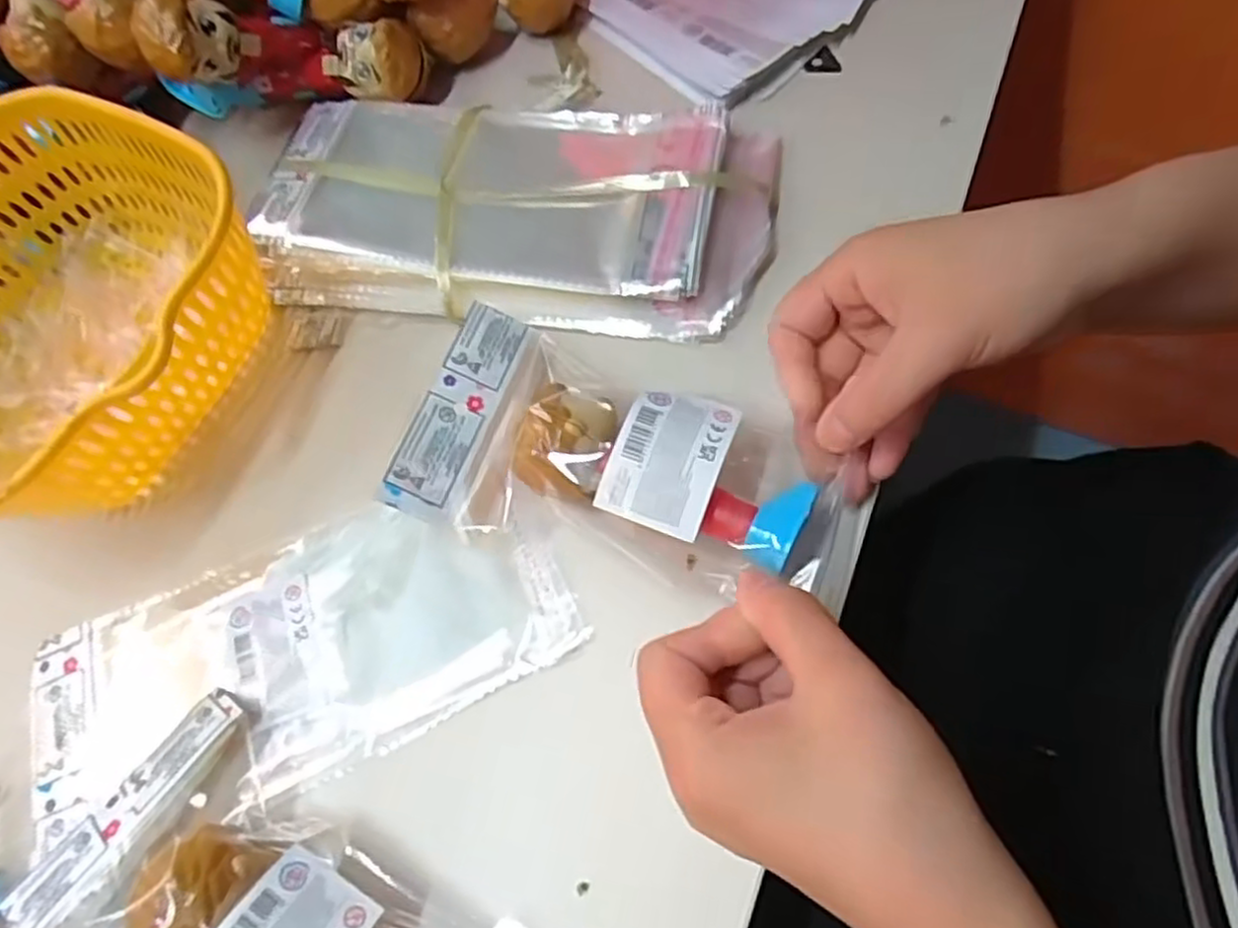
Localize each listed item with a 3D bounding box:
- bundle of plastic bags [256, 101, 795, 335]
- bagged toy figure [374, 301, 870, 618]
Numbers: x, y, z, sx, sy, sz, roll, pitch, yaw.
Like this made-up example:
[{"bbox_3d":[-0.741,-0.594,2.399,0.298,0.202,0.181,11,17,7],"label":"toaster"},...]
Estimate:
[{"bbox_3d":[-0.060,-0.130,0.368,0.263,0.019,0.120,8,75,14],"label":"bundle of plastic bags"},{"bbox_3d":[0.001,0.001,0.296,0.178,0.042,0.093,19,73,14],"label":"bagged toy figure"}]

